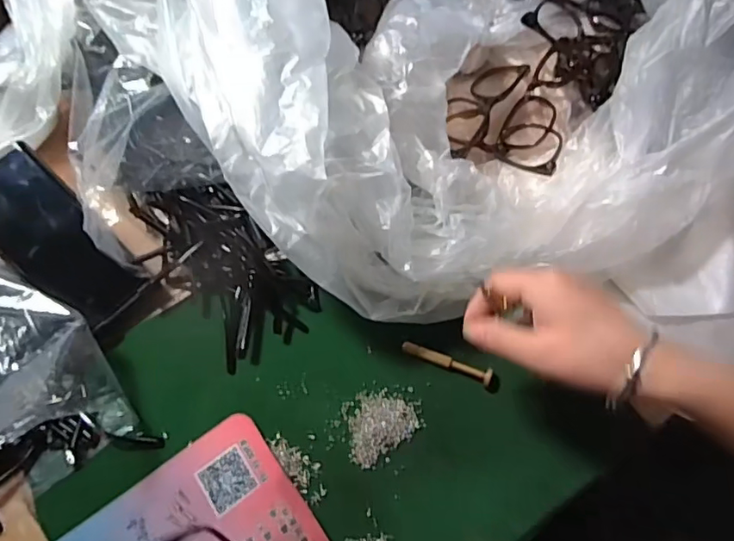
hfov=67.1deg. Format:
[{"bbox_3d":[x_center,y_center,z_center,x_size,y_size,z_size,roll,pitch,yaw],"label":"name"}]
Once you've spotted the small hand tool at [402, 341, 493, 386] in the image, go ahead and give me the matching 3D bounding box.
[{"bbox_3d":[0.064,0.074,0.448,0.073,0.016,0.011,21,70,10],"label":"small hand tool"}]

